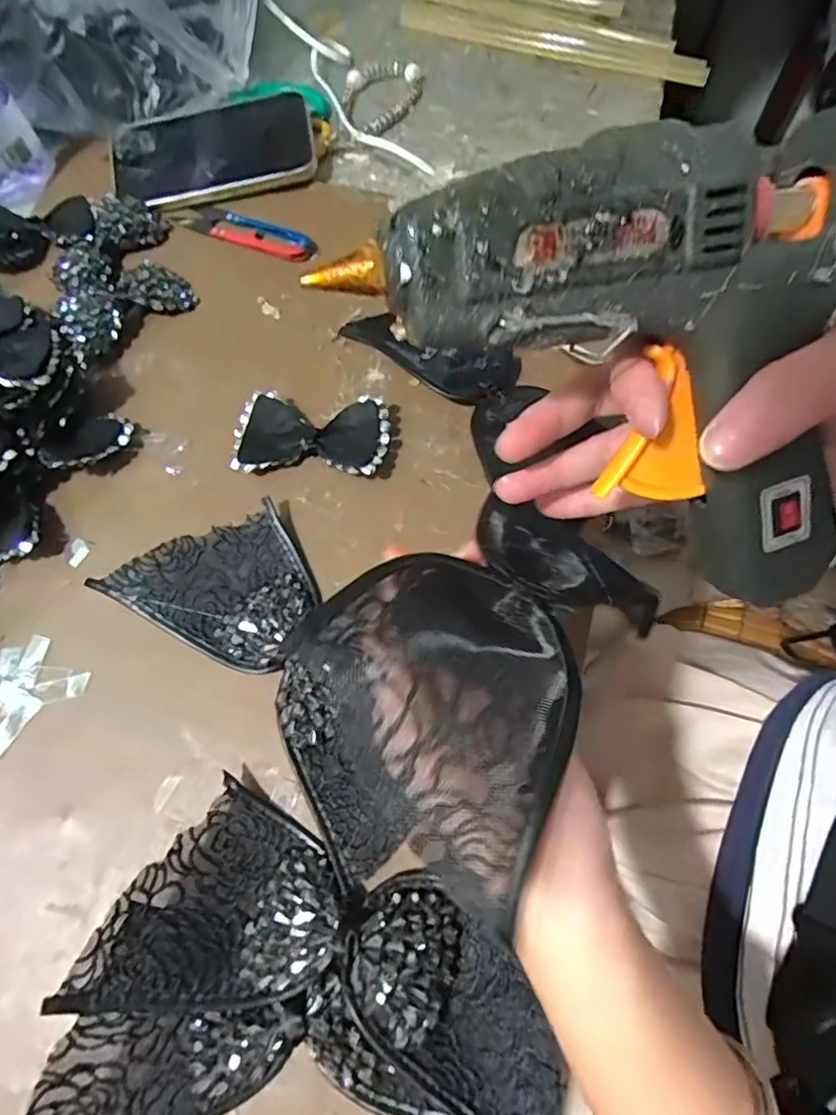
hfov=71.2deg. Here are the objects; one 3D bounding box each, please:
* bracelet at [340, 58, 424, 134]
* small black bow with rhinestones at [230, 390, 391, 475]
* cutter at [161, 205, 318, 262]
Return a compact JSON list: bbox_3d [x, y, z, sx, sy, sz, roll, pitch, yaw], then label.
[{"bbox_3d":[-0.034,-0.394,0.489,0.068,0.014,0.085,38,75,16],"label":"bracelet"},{"bbox_3d":[-0.066,-0.076,0.363,0.095,0.018,0.054,6,69,5],"label":"small black bow with rhinestones"},{"bbox_3d":[-0.133,-0.248,0.437,0.122,0.009,0.026,23,71,11],"label":"cutter"}]

